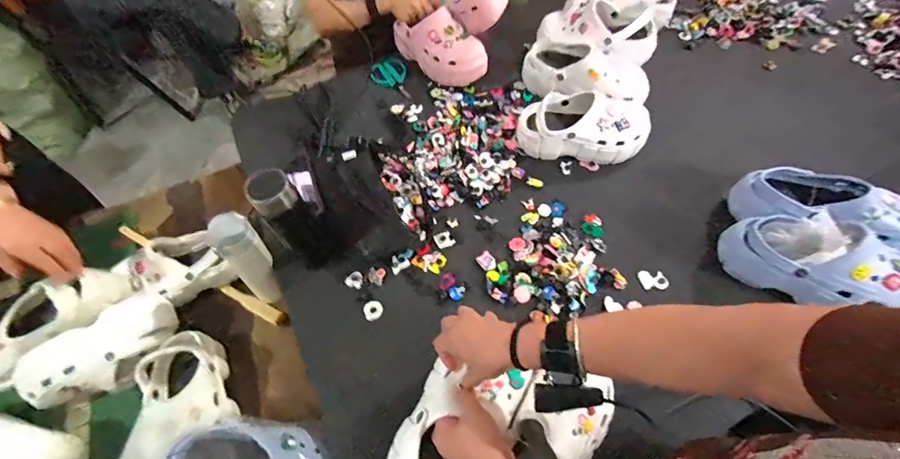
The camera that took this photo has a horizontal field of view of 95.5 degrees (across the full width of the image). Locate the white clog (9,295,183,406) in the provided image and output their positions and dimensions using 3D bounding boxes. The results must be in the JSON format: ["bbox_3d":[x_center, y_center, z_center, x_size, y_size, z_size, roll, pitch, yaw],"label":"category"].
[{"bbox_3d":[-0.586,0.205,0.702,0.111,0.082,0.218,37,68,22],"label":"white clog"}]

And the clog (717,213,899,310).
[{"bbox_3d":[0.555,0.053,0.604,0.257,0.097,0.097,23,64,16],"label":"clog"}]

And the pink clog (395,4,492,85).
[{"bbox_3d":[-0.031,-0.417,0.923,0.245,0.115,0.087,39,69,22],"label":"pink clog"}]

